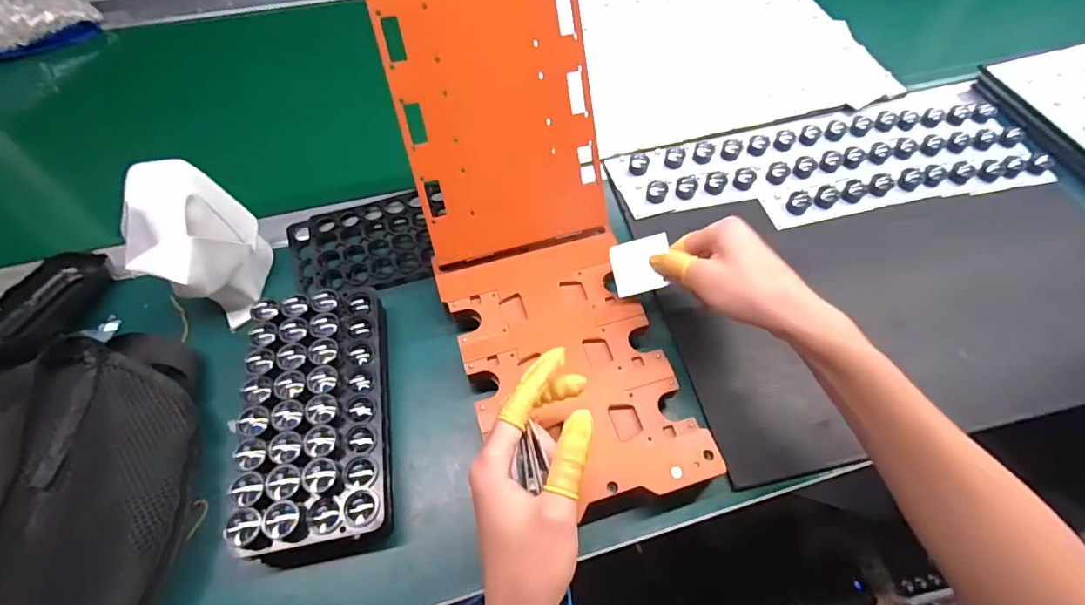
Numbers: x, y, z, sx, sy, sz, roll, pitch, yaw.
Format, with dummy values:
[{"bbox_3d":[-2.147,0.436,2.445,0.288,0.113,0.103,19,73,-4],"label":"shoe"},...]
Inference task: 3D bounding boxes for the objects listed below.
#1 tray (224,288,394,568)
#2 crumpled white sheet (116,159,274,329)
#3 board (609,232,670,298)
[{"bbox_3d":[-0.171,0.084,0.379,0.100,0.046,0.200,-7,60,-6],"label":"tray"},{"bbox_3d":[-0.291,-0.050,0.415,0.077,0.119,0.096,13,60,6],"label":"crumpled white sheet"},{"bbox_3d":[0.084,-0.032,0.420,0.049,0.004,0.046,-13,77,19],"label":"board"}]

